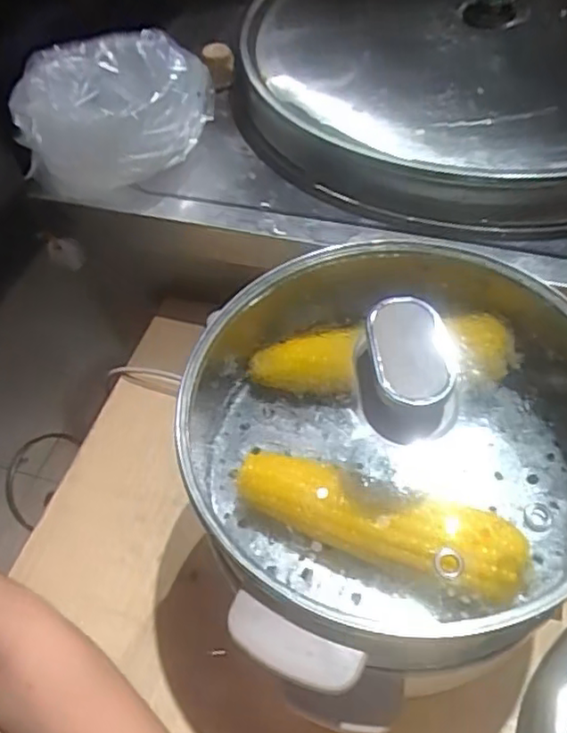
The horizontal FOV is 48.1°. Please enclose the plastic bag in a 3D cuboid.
[{"bbox_3d":[-0.179,-0.266,0.680,0.170,0.109,0.167,17,57,15],"label":"plastic bag"}]

